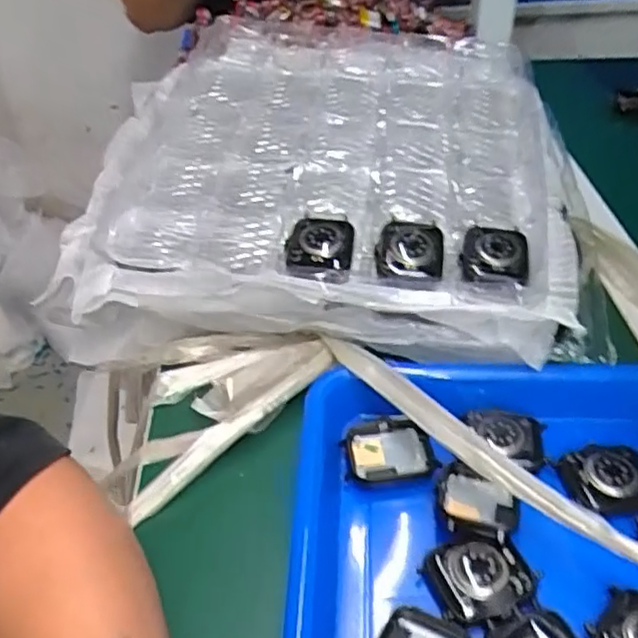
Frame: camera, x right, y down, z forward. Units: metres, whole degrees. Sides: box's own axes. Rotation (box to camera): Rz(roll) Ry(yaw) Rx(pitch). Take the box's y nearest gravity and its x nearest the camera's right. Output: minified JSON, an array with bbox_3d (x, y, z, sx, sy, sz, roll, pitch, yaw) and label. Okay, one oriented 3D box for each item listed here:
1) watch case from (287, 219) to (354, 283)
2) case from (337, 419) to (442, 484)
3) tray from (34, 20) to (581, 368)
[{"bbox_3d":[0.000,-0.042,0.379,0.036,0.009,0.054,2,40,6],"label":"watch case"},{"bbox_3d":[0.037,0.071,0.348,0.046,0.013,0.037,-5,40,-2],"label":"case"},{"bbox_3d":[0.003,-0.120,0.494,0.334,0.057,0.352,3,48,9],"label":"tray"}]

